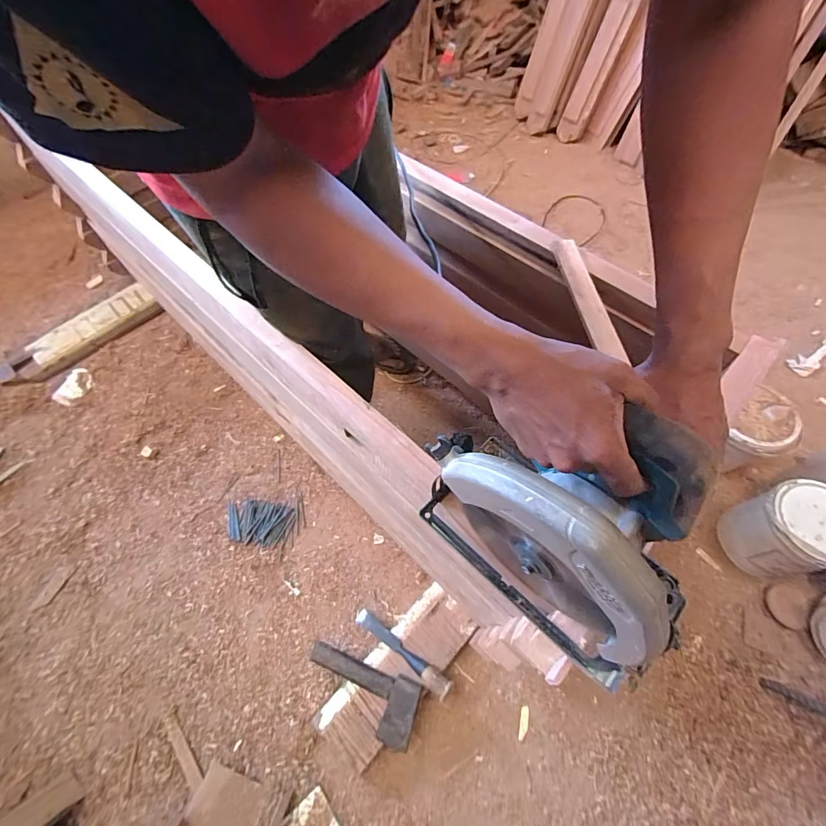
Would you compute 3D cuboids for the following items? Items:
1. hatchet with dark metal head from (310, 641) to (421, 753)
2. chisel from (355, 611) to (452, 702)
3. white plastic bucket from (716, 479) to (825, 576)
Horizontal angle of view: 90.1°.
[{"bbox_3d":[-0.115,0.568,0.840,0.257,0.036,0.118,18,62,12],"label":"hatchet with dark metal head"},{"bbox_3d":[-0.026,0.509,0.884,0.254,0.023,0.034,22,61,37],"label":"chisel"},{"bbox_3d":[0.845,0.278,0.936,0.171,0.232,0.176,-1,60,1],"label":"white plastic bucket"}]

